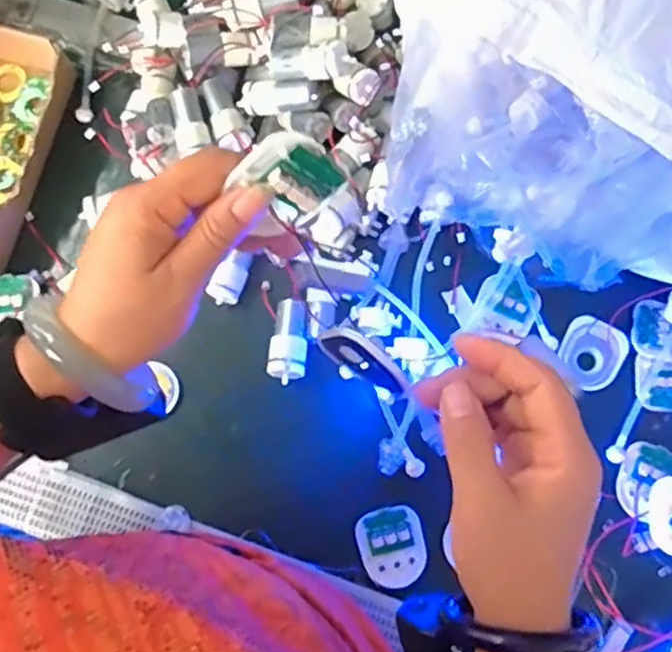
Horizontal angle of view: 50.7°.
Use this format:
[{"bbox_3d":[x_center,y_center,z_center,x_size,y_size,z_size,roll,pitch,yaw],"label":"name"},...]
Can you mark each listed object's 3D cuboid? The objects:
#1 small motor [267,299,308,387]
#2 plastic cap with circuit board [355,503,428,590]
[{"bbox_3d":[-0.037,0.014,0.579,0.030,0.026,0.067,6,77,3],"label":"small motor"},{"bbox_3d":[0.045,0.173,0.555,0.051,0.021,0.060,-16,76,-2],"label":"plastic cap with circuit board"}]

